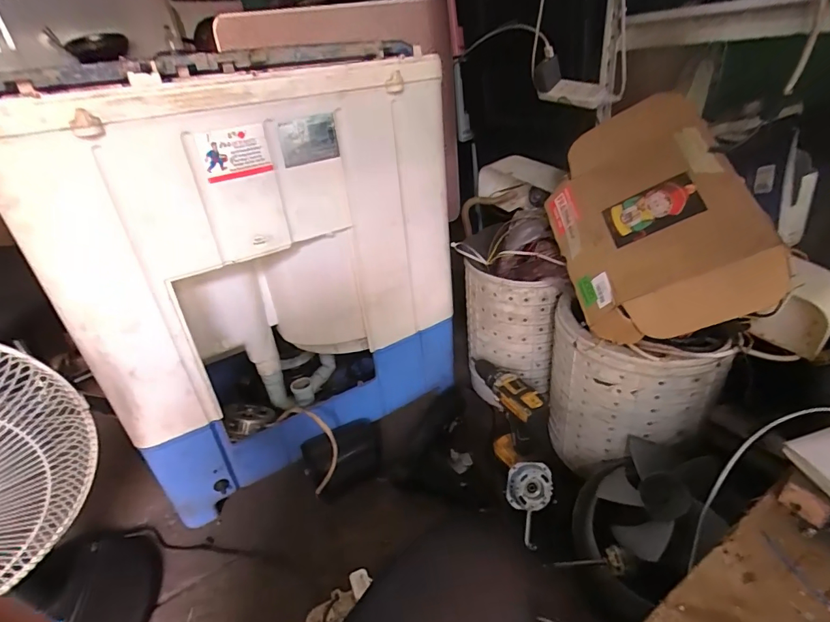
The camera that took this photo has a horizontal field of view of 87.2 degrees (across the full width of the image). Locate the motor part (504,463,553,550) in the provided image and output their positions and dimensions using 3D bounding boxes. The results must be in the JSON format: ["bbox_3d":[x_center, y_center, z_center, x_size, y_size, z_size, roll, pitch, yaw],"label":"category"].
[{"bbox_3d":[0.206,0.343,0.781,0.079,0.032,0.135,-9,65,28],"label":"motor part"}]

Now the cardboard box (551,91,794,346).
[{"bbox_3d":[0.342,-0.143,0.671,0.257,0.056,0.383,-30,57,34],"label":"cardboard box"}]

